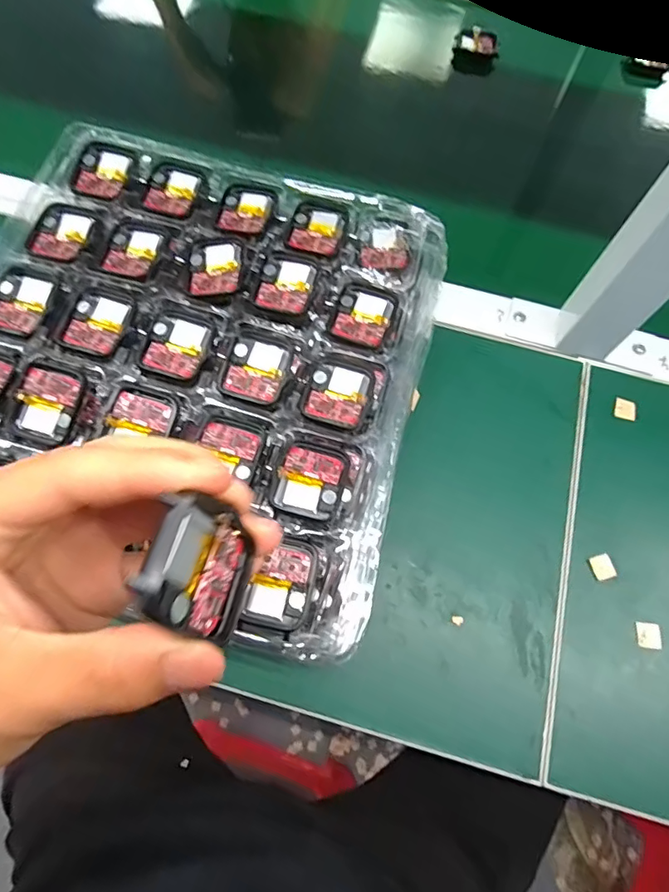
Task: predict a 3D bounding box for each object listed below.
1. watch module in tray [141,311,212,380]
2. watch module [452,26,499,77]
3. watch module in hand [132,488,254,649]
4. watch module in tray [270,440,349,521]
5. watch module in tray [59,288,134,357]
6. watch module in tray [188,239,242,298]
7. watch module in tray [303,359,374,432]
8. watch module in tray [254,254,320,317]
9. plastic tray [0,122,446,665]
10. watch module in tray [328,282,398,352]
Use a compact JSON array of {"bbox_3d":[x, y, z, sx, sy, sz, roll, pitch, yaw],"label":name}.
[{"bbox_3d":[-0.092,-0.059,0.290,0.035,0.004,0.038,17,69,4],"label":"watch module in tray"},{"bbox_3d":[0.154,-0.434,0.545,0.046,0.028,0.035,7,69,0],"label":"watch module"},{"bbox_3d":[-0.041,0.036,0.146,0.012,0.050,0.035,0,60,20],"label":"watch module in hand"},{"bbox_3d":[-0.013,0.018,0.267,0.035,0.008,0.041,16,69,4],"label":"watch module in tray"},{"bbox_3d":[-0.139,-0.073,0.293,0.035,0.006,0.039,16,69,4],"label":"watch module in tray"},{"bbox_3d":[-0.074,-0.112,0.309,0.033,0.007,0.040,0,69,-2],"label":"watch module in tray"},{"bbox_3d":[0.003,-0.030,0.287,0.036,0.007,0.039,15,69,4],"label":"watch module in tray"},{"bbox_3d":[-0.029,-0.101,0.305,0.034,0.007,0.039,13,69,3],"label":"watch module in tray"},{"bbox_3d":[-0.084,-0.060,0.296,0.273,0.031,0.287,14,69,3],"label":"plastic tray"},{"bbox_3d":[0.019,-0.081,0.306,0.036,0.004,0.042,20,70,5],"label":"watch module in tray"}]

